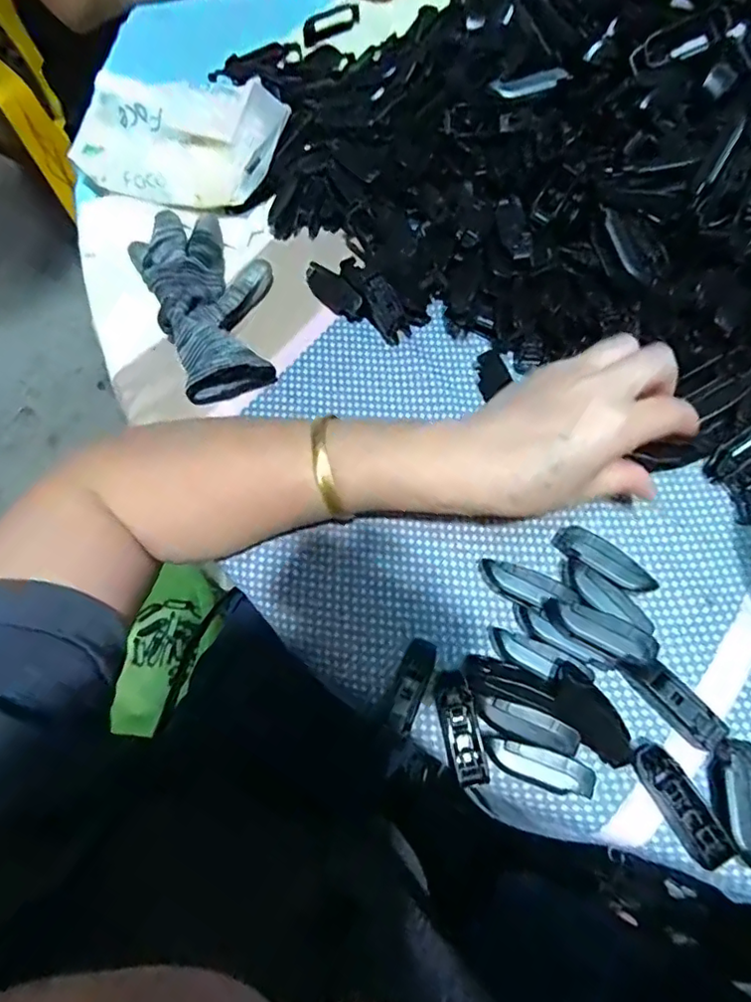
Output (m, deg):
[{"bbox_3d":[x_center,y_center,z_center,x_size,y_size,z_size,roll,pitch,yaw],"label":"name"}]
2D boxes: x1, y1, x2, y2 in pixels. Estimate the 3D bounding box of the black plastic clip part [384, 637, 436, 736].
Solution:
[{"bbox_3d":[0.019,0.098,0.301,0.016,0.008,0.048,20,72,11],"label":"black plastic clip part"}]

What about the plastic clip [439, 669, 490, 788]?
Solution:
[{"bbox_3d":[0.044,0.116,0.292,0.016,0.009,0.054,-11,69,0],"label":"plastic clip"}]

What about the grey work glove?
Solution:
[{"bbox_3d":[-0.108,-0.139,0.370,0.079,0.037,0.152,-25,70,-6],"label":"grey work glove"}]

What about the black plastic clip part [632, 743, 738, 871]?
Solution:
[{"bbox_3d":[0.147,0.145,0.274,0.018,0.014,0.055,-30,71,-7],"label":"black plastic clip part"}]

